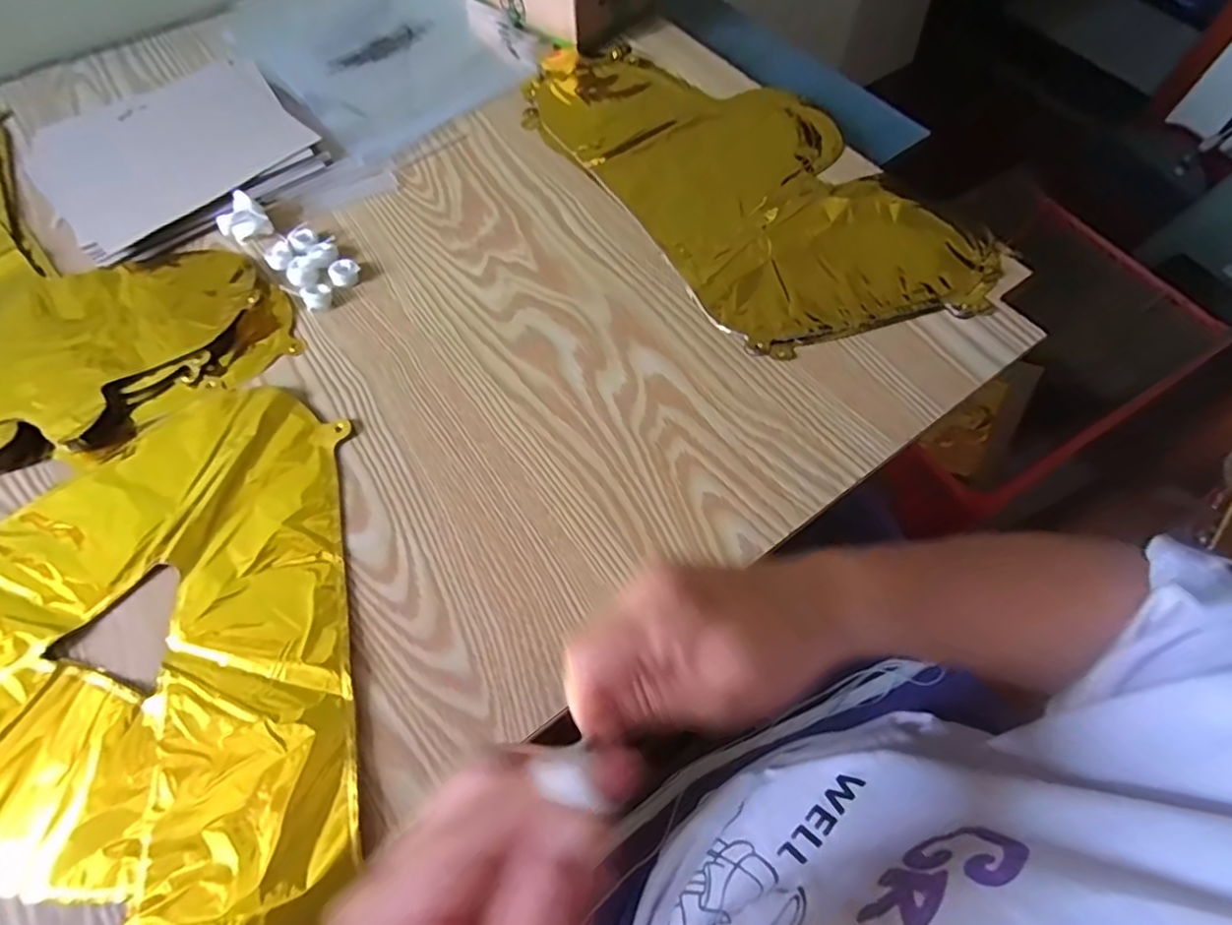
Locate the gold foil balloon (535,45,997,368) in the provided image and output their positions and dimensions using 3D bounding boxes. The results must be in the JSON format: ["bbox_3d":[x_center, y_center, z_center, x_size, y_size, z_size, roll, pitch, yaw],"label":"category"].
[{"bbox_3d":[0.101,-0.250,0.486,0.215,0.013,0.411,-31,67,-12],"label":"gold foil balloon"}]

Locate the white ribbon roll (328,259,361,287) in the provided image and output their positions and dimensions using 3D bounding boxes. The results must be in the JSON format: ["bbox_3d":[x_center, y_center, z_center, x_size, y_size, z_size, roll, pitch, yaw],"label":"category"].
[{"bbox_3d":[-0.210,-0.147,0.446,0.022,0.010,0.024,-1,64,2],"label":"white ribbon roll"}]

